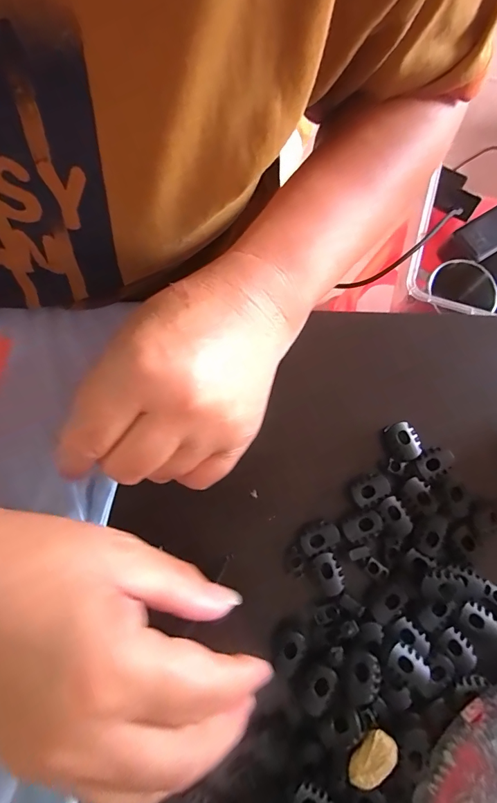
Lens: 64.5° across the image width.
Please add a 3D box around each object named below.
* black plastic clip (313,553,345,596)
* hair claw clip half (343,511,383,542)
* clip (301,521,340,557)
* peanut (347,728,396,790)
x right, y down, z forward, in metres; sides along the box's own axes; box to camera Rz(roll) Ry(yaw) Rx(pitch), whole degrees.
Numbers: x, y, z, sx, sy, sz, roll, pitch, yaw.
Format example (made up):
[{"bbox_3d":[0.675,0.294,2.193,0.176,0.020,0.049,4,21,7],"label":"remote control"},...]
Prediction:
[{"bbox_3d":[0.043,0.092,0.209,0.013,0.004,0.021,-21,79,-5],"label":"black plastic clip"},{"bbox_3d":[0.062,0.068,0.213,0.021,0.004,0.011,-21,79,-5],"label":"hair claw clip half"},{"bbox_3d":[0.039,0.074,0.212,0.021,0.004,0.014,-21,79,-5],"label":"clip"},{"bbox_3d":[0.057,0.166,0.181,0.014,0.010,0.024,44,81,8],"label":"peanut"}]

